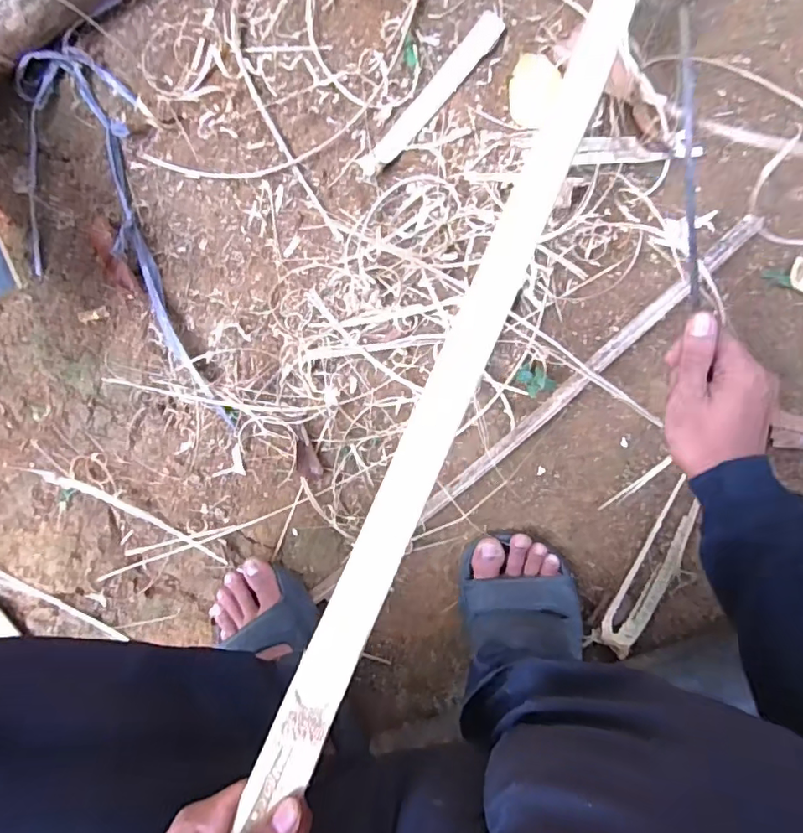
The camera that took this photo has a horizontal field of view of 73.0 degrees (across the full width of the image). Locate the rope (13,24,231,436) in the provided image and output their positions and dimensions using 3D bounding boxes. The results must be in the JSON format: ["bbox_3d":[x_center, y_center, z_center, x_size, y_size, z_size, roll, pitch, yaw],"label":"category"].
[{"bbox_3d":[-0.323,-0.172,0.575,0.170,0.033,0.413,-15,94,8],"label":"rope"}]

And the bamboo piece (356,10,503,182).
[{"bbox_3d":[0.026,-0.308,0.527,0.024,0.013,0.187,44,99,1],"label":"bamboo piece"}]

